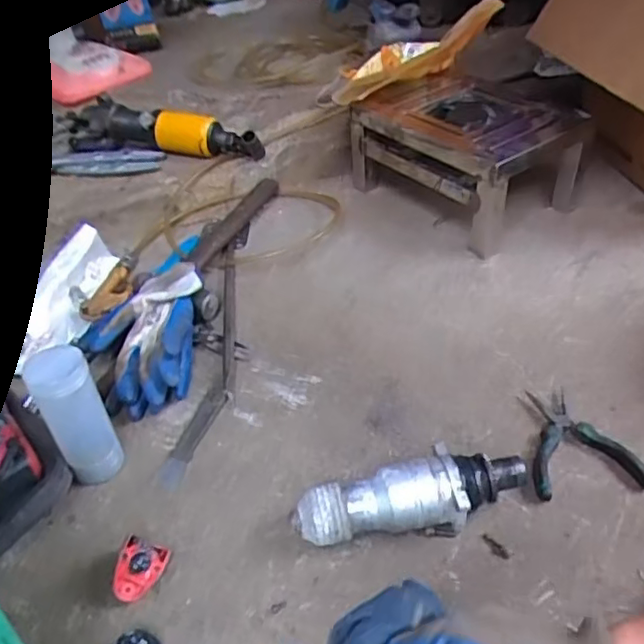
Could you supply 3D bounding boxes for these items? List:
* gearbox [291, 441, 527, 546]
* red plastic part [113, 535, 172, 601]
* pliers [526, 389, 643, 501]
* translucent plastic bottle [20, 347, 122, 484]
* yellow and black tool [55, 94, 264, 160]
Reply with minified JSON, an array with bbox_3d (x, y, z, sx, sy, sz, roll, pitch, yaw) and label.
[{"bbox_3d":[0.085,0.166,0.592,0.219,0.061,0.068,-7,40,-1],"label":"gearbox"},{"bbox_3d":[-0.166,0.225,0.565,0.035,0.034,0.049,8,42,16],"label":"red plastic part"},{"bbox_3d":[0.263,0.120,0.657,0.113,0.018,0.134,-7,40,-1],"label":"pliers"},{"bbox_3d":[-0.249,0.096,0.633,0.056,0.153,0.052,-25,43,-22],"label":"translucent plastic bottle"},{"bbox_3d":[-0.304,-0.366,1.202,0.408,0.086,0.068,9,42,17],"label":"yellow and black tool"}]

